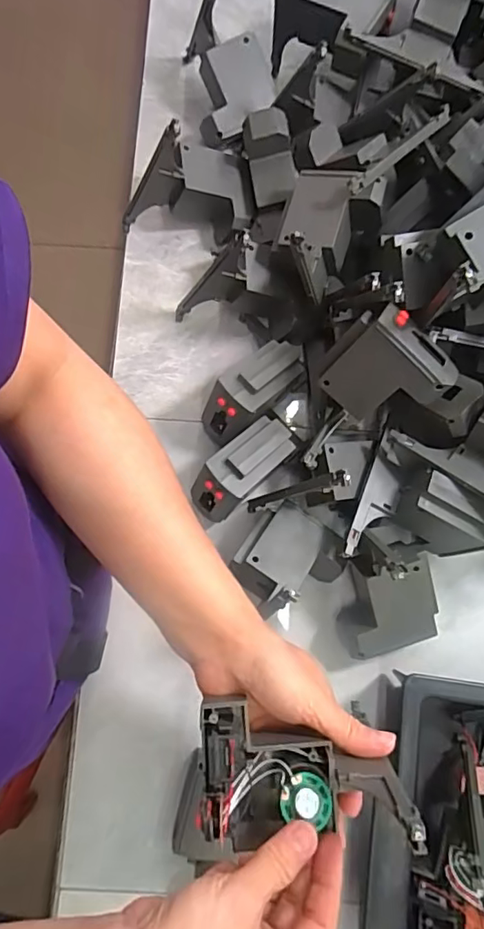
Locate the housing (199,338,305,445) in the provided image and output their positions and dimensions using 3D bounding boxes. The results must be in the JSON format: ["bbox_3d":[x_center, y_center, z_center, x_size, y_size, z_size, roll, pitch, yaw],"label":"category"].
[{"bbox_3d":[0.011,-0.062,0.468,0.101,0.076,0.042,-43,81,-8],"label":"housing"}]

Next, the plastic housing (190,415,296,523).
[{"bbox_3d":[0.001,0.004,0.457,0.046,0.077,0.090,46,69,2],"label":"plastic housing"}]

